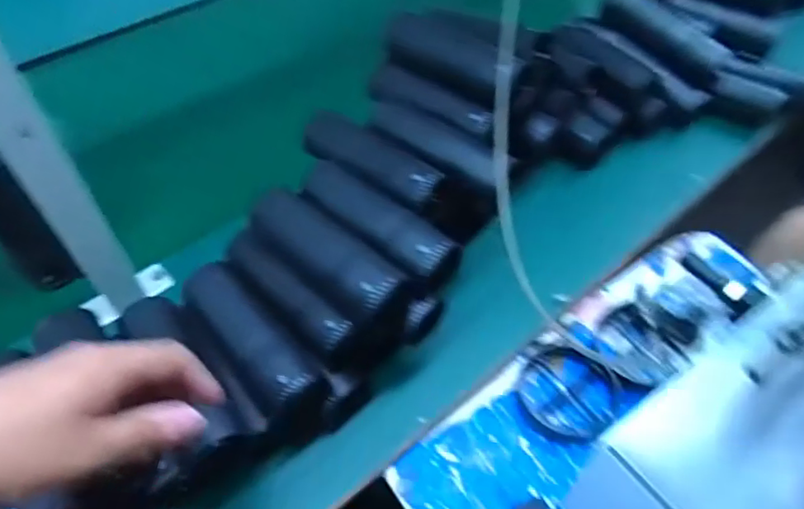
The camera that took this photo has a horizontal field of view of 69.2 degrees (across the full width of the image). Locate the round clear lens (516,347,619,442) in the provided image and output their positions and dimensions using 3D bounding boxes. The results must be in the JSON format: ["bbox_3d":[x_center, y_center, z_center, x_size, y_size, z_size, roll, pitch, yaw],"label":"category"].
[{"bbox_3d":[0.168,0.138,0.590,0.096,0.012,0.096,27,56,19],"label":"round clear lens"}]

